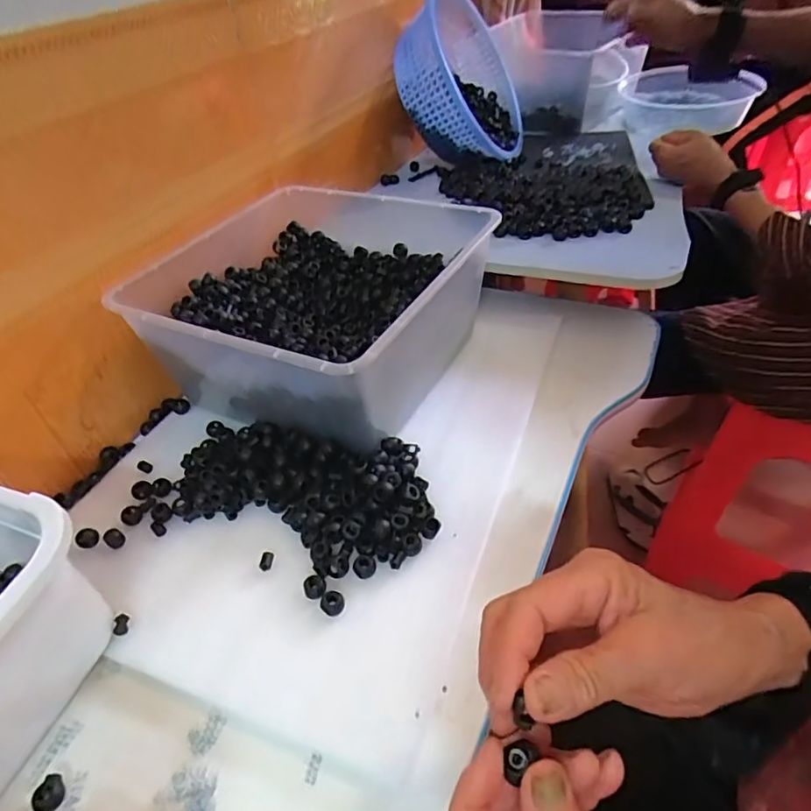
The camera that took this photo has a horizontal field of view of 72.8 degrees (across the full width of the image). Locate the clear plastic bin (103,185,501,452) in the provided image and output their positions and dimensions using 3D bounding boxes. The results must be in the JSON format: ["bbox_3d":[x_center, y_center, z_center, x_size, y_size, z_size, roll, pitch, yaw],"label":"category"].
[{"bbox_3d":[-0.090,-0.110,0.598,0.303,0.130,0.318,17,46,23],"label":"clear plastic bin"}]

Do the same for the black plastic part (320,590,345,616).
[{"bbox_3d":[-0.054,0.147,0.409,0.017,0.007,0.017,-4,41,4],"label":"black plastic part"}]

